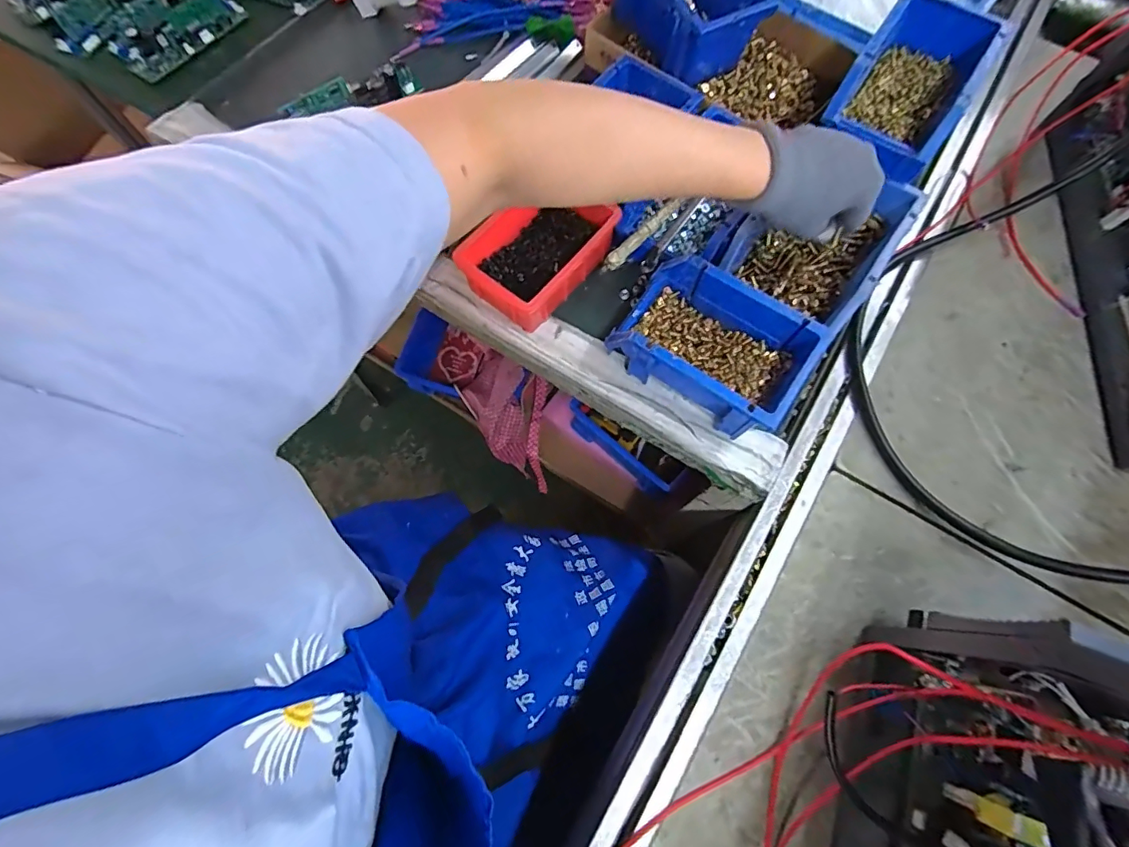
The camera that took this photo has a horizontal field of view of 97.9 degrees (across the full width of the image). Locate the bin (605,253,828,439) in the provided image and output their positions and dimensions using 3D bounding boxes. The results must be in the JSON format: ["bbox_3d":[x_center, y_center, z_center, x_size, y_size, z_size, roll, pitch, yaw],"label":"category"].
[{"bbox_3d":[0.129,-0.067,0.448,0.160,0.085,0.107,36,75,12],"label":"bin"}]

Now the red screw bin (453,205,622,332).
[{"bbox_3d":[-0.026,-0.167,0.482,0.099,0.052,0.141,40,76,13],"label":"red screw bin"}]

